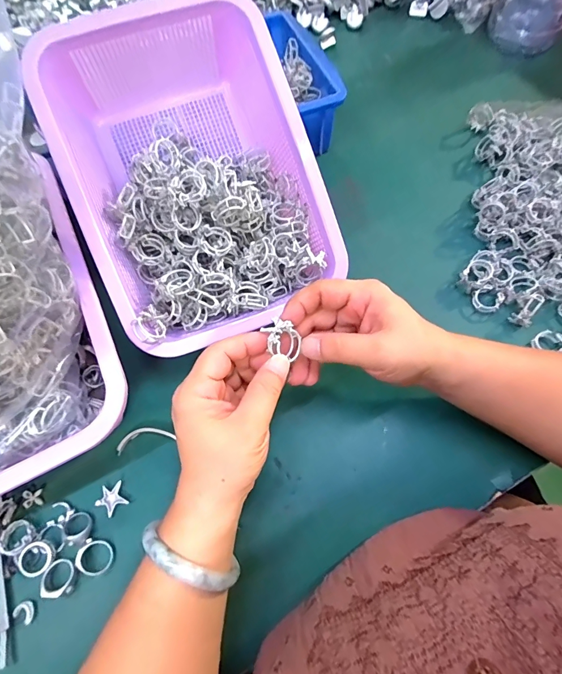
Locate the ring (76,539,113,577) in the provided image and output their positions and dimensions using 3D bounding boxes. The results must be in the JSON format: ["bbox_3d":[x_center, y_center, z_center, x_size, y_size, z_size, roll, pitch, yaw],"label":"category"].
[{"bbox_3d":[-0.141,0.168,0.277,0.024,0.004,0.024,8,65,-17],"label":"ring"}]

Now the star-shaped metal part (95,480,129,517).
[{"bbox_3d":[-0.136,0.131,0.295,0.021,0.006,0.022,-34,71,-13],"label":"star-shaped metal part"}]

